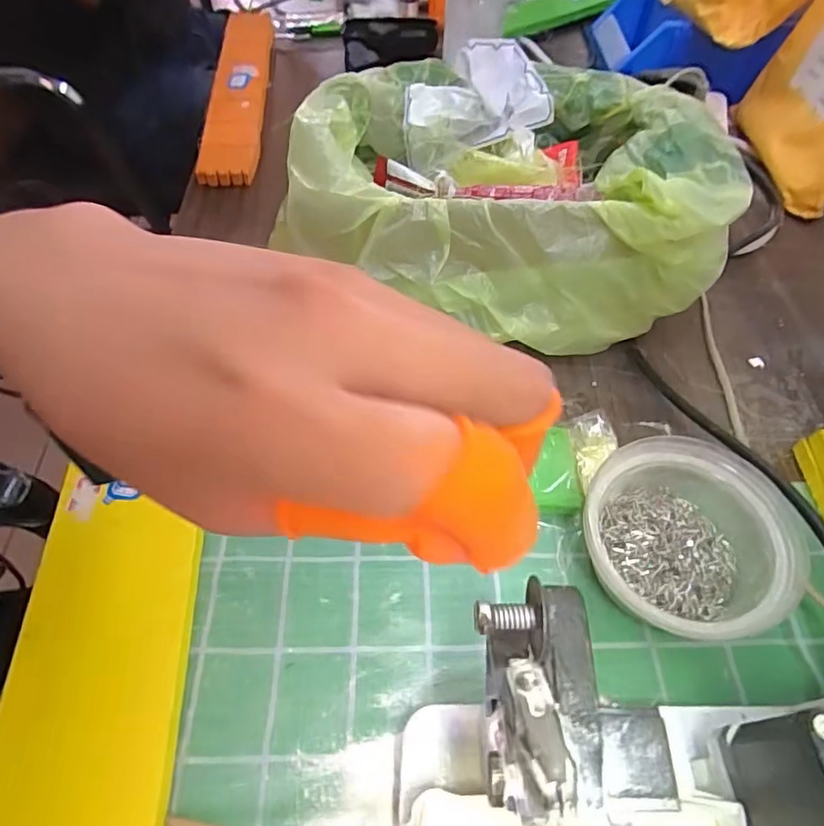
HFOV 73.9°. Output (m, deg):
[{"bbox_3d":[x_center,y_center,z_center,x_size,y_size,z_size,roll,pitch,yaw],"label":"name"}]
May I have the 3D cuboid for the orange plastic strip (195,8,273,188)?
[{"bbox_3d":[-0.192,-0.372,0.615,0.057,0.020,0.366,-5,55,-3],"label":"orange plastic strip"}]

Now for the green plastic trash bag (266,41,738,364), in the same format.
[{"bbox_3d":[0.063,-0.148,0.388,0.282,0.121,0.203,31,61,18],"label":"green plastic trash bag"}]

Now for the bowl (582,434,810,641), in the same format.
[{"bbox_3d":[0.136,0.067,0.284,0.094,0.056,0.095,1,57,-1],"label":"bowl"}]

